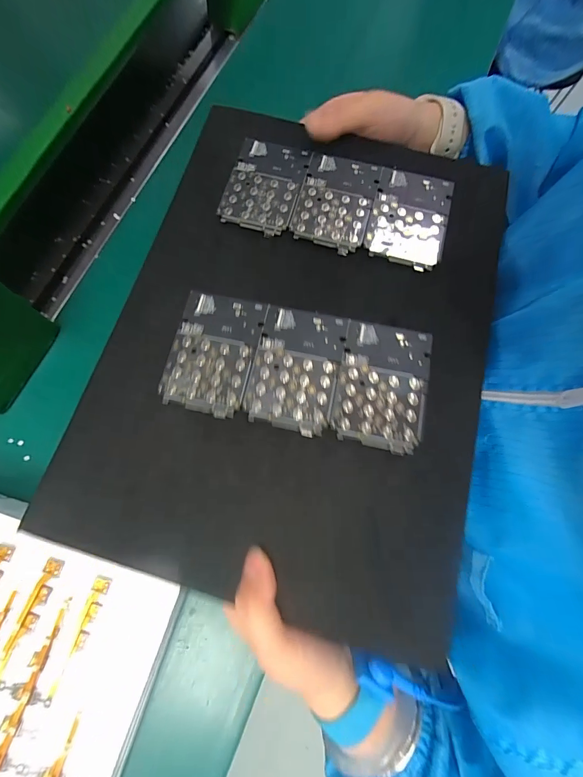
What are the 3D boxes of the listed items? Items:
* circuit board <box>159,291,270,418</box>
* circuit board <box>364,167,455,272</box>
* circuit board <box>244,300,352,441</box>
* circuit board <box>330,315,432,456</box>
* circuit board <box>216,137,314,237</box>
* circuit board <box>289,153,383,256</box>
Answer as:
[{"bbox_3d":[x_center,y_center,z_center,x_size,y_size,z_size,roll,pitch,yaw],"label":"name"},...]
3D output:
[{"bbox_3d":[-0.052,-0.025,0.227,0.054,0.004,0.080,14,76,1],"label":"circuit board"},{"bbox_3d":[0.086,-0.125,0.254,0.053,0.006,0.077,15,76,1],"label":"circuit board"},{"bbox_3d":[0.003,-0.014,0.223,0.054,0.004,0.080,14,76,0],"label":"circuit board"},{"bbox_3d":[0.058,-0.004,0.219,0.055,0.004,0.081,14,76,0],"label":"circuit board"},{"bbox_3d":[-0.020,-0.155,0.261,0.055,0.004,0.079,16,76,1],"label":"circuit board"},{"bbox_3d":[0.033,-0.140,0.256,0.054,0.004,0.075,16,76,1],"label":"circuit board"}]

